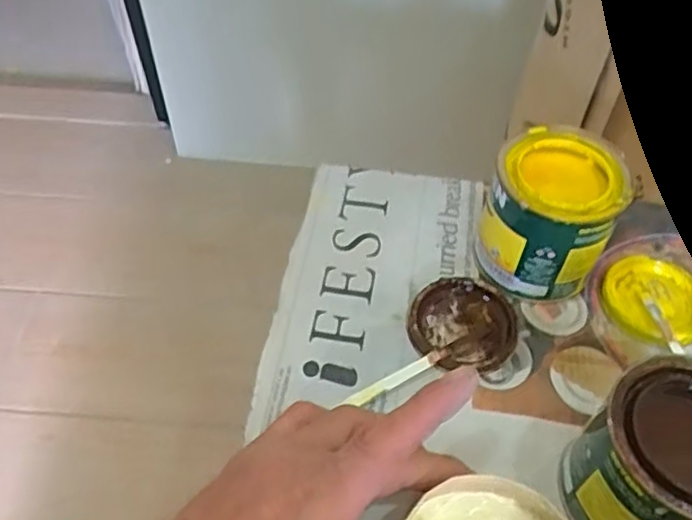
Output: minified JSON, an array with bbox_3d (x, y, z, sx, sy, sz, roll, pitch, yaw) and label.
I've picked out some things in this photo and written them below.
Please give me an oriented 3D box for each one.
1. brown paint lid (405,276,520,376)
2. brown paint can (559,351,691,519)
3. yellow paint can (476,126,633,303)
[{"bbox_3d":[0.067,0.037,0.382,0.059,0.007,0.060,1,53,-1],"label":"brown paint lid"},{"bbox_3d":[0.139,0.094,0.297,0.079,0.076,0.071,-14,54,-12],"label":"brown paint can"},{"bbox_3d":[0.117,-0.023,0.387,0.067,0.075,0.066,1,53,-1],"label":"yellow paint can"}]

